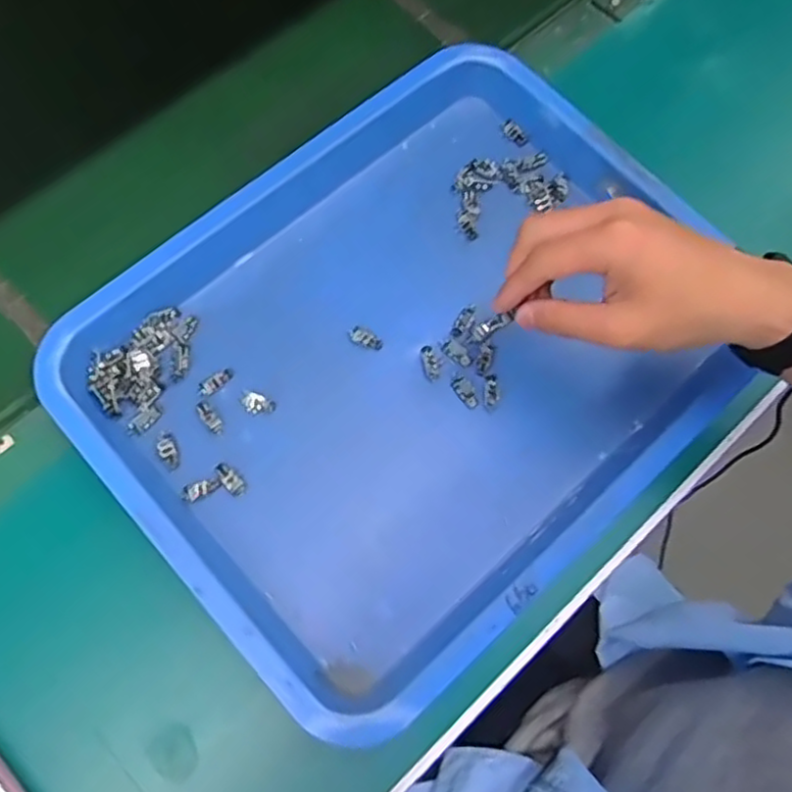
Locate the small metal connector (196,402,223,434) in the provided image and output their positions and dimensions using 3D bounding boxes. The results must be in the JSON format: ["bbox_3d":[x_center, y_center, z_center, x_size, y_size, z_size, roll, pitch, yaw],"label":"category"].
[{"bbox_3d":[-0.128,0.014,0.485,0.010,0.004,0.026,-36,76,-13],"label":"small metal connector"}]

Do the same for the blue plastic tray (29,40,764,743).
[{"bbox_3d":[0.014,-0.037,0.499,0.421,0.042,0.354,-41,78,-14],"label":"blue plastic tray"}]

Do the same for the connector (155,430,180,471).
[{"bbox_3d":[-0.155,0.037,0.478,0.014,0.004,0.028,-22,74,-10],"label":"connector"}]

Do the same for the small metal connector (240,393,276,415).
[{"bbox_3d":[-0.095,0.006,0.488,0.025,0.004,0.014,18,71,3],"label":"small metal connector"}]

